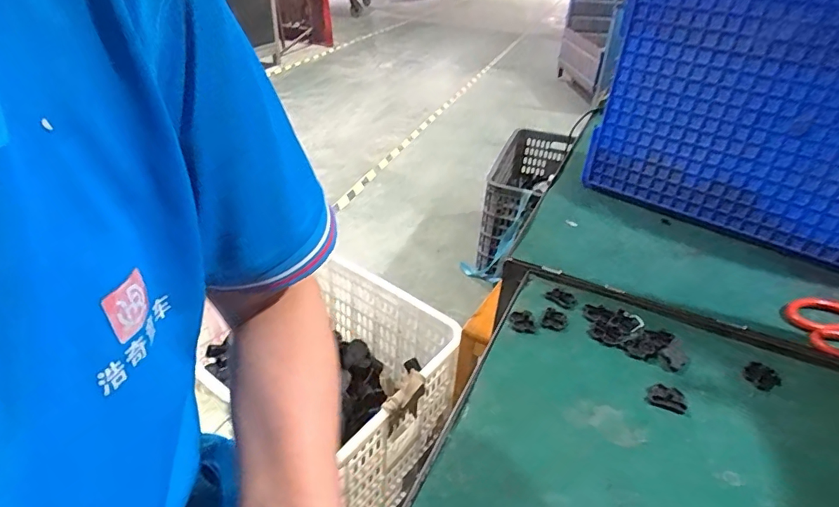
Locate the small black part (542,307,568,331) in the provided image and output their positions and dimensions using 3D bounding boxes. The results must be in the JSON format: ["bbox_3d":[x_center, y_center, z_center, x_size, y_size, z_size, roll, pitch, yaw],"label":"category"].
[{"bbox_3d":[0.146,0.071,0.522,0.024,0.007,0.030,17,36,20],"label":"small black part"}]

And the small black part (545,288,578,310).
[{"bbox_3d":[0.164,0.052,0.558,0.025,0.004,0.037,-26,43,-36],"label":"small black part"}]

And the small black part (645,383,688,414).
[{"bbox_3d":[0.227,0.133,0.447,0.033,0.008,0.024,19,37,23],"label":"small black part"}]

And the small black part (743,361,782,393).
[{"bbox_3d":[0.333,0.120,0.474,0.033,0.007,0.029,-15,38,-24],"label":"small black part"}]

